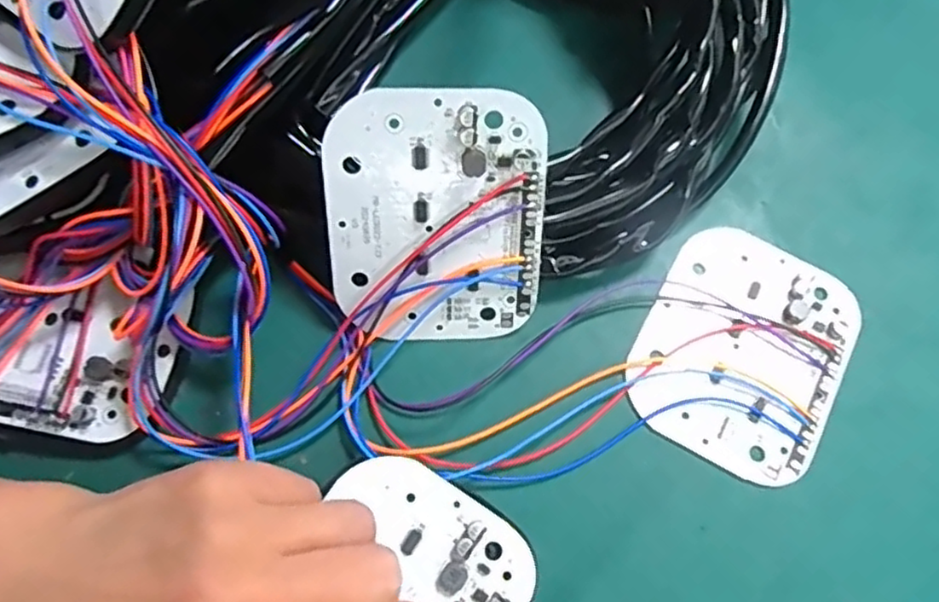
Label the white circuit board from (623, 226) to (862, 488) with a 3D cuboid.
[{"bbox_3d":[0.119,0.020,0.293,0.082,0.004,0.102,29,71,8],"label":"white circuit board"}]

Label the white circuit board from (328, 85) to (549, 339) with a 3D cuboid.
[{"bbox_3d":[-0.010,-0.030,0.264,0.083,0.100,0.006,-1,28,-3],"label":"white circuit board"}]

